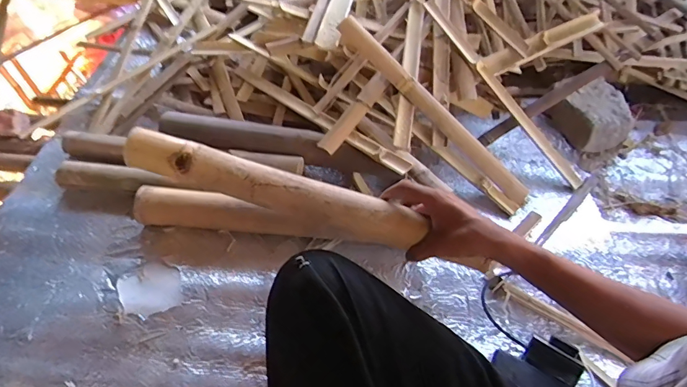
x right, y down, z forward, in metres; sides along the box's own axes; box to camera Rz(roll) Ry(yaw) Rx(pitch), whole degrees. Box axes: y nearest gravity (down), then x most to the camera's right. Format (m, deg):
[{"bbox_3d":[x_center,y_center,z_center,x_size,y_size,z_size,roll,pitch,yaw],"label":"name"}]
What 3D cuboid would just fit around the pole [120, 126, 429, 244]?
[{"bbox_3d":[-0.096,-0.006,0.570,0.402,0.048,0.058,17,50,0],"label":"pole"}]

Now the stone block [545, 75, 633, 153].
[{"bbox_3d":[0.601,-0.194,1.005,0.152,0.082,0.176,-16,52,-17],"label":"stone block"}]

